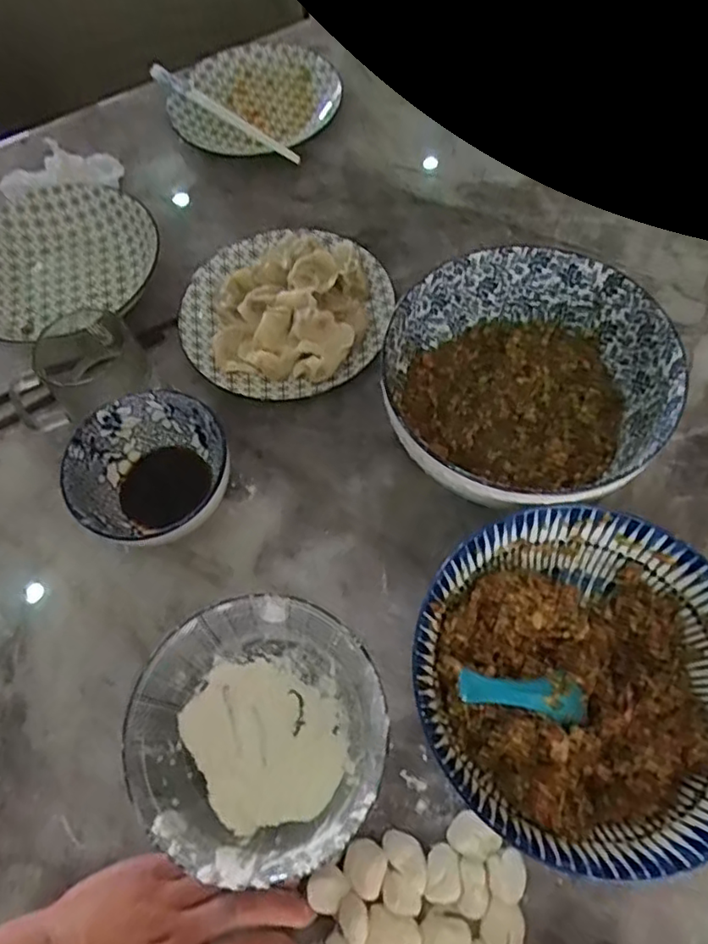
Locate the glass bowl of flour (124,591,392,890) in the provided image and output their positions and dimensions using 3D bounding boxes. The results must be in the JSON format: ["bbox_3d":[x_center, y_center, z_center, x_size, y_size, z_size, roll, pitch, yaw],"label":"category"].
[{"bbox_3d":[-0.056,0.169,0.403,0.155,0.080,0.149,-1,64,3],"label":"glass bowl of flour"}]

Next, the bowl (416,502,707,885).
[{"bbox_3d":[0.143,0.133,0.399,0.194,0.091,0.199,-1,64,3],"label":"bowl"}]

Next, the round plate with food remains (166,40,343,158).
[{"bbox_3d":[-0.120,-0.450,0.734,0.195,0.029,0.186,-1,64,3],"label":"round plate with food remains"}]

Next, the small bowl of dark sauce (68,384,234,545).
[{"bbox_3d":[-0.157,0.006,0.496,0.119,0.067,0.125,-1,64,3],"label":"small bowl of dark sauce"}]

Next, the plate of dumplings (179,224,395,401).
[{"bbox_3d":[-0.064,-0.160,0.582,0.190,0.045,0.196,-1,64,3],"label":"plate of dumplings"}]

